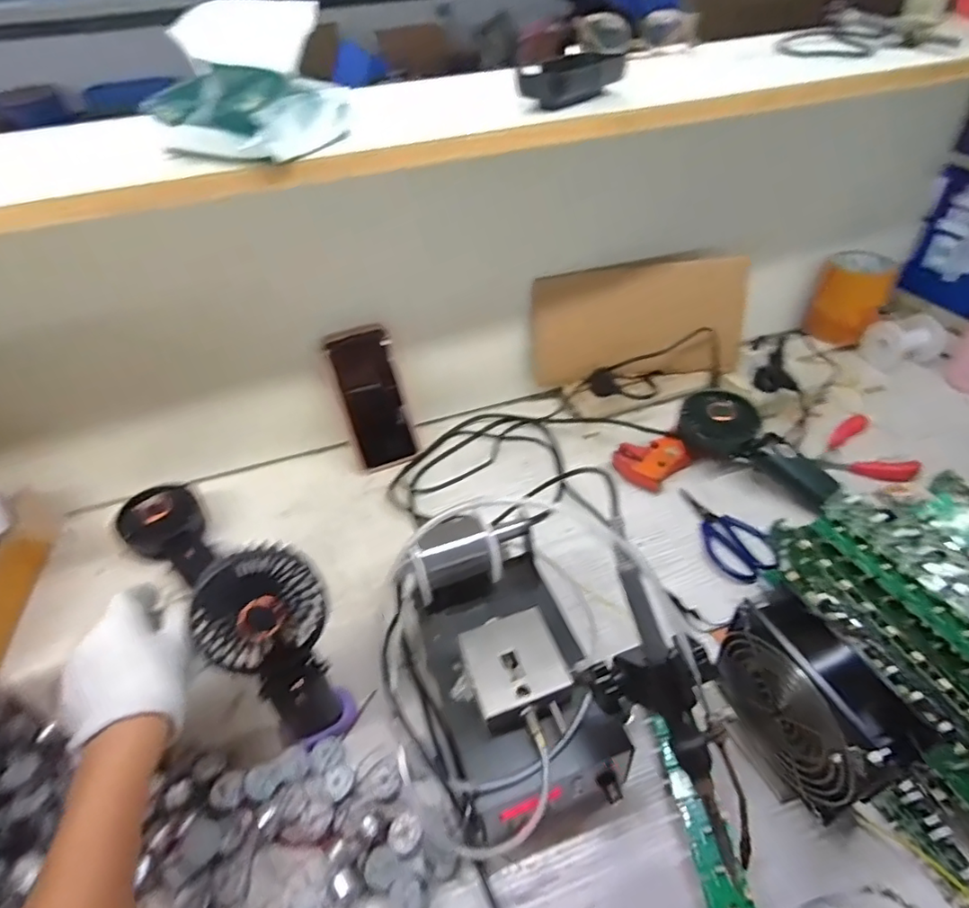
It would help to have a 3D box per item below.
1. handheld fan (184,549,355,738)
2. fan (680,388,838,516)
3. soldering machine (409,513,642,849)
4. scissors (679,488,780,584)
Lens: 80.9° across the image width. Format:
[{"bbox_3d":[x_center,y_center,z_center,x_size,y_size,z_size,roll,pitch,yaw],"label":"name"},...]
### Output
[{"bbox_3d":[-0.144,0.149,0.418,0.085,0.185,0.044,-30,26,-25],"label":"handheld fan"},{"bbox_3d":[0.301,-0.005,0.643,0.177,0.050,0.075,38,56,17],"label":"fan"},{"bbox_3d":[0.013,0.160,0.429,0.134,0.119,0.196,-14,44,-11],"label":"soldering machine"},{"bbox_3d":[0.256,0.080,0.592,0.064,0.014,0.134,-7,43,-3],"label":"scissors"}]

